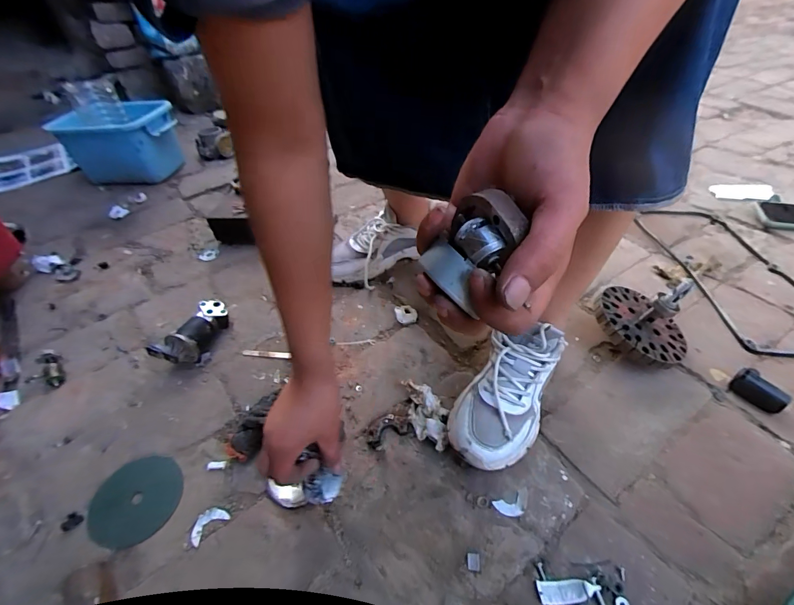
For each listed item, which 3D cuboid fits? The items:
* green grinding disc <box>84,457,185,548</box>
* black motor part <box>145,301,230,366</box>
[{"bbox_3d":[-0.312,0.237,0.473,0.097,0.007,0.103,2,45,-2],"label":"green grinding disc"},{"bbox_3d":[-0.321,0.051,0.631,0.067,0.048,0.134,18,48,20],"label":"black motor part"}]

